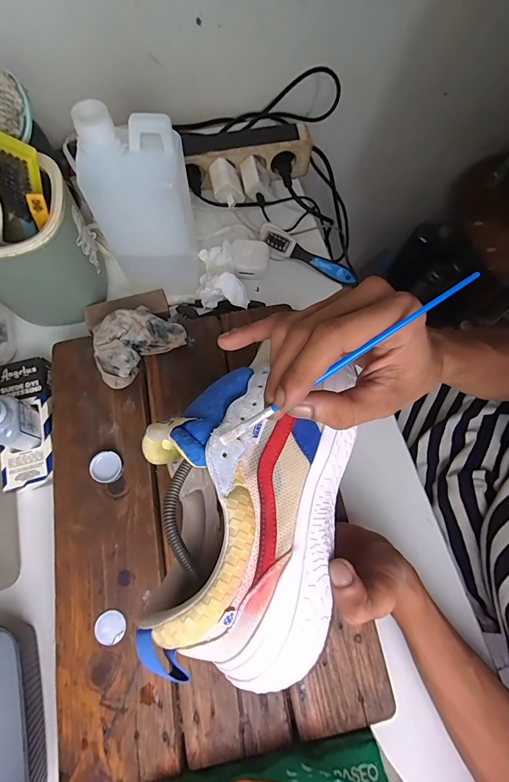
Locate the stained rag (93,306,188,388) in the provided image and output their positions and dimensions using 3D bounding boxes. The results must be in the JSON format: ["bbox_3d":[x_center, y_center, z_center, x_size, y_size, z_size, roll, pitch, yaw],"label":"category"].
[{"bbox_3d":[-0.131,-0.056,0.392,0.100,0.040,0.066,-37,77,-13],"label":"stained rag"}]

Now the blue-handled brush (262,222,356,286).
[{"bbox_3d":[0.072,-0.182,0.489,0.144,0.027,0.028,30,30,2],"label":"blue-handled brush"}]

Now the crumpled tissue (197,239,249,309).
[{"bbox_3d":[-0.039,-0.144,0.444,0.061,0.036,0.083,0,72,-2],"label":"crumpled tissue"}]

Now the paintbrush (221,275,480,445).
[{"bbox_3d":[0.044,-0.012,0.201,0.164,0.004,0.006,-34,74,19],"label":"paintbrush"}]

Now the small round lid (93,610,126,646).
[{"bbox_3d":[-0.129,0.212,0.322,0.026,0.004,0.027,1,72,-2],"label":"small round lid"}]

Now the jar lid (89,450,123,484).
[{"bbox_3d":[-0.148,0.077,0.362,0.029,0.013,0.030,1,72,-2],"label":"jar lid"}]

